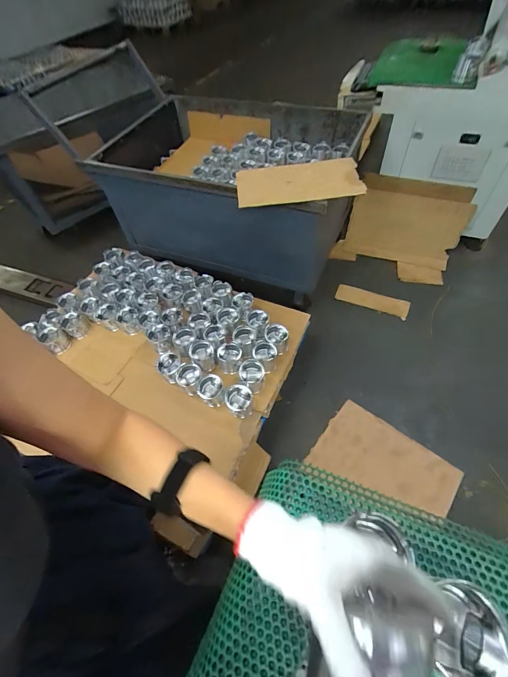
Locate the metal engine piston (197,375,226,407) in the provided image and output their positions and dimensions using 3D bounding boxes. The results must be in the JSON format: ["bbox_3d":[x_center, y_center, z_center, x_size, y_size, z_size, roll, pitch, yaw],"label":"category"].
[{"bbox_3d":[-0.151,0.190,1.127,0.088,0.083,0.086,-18,56,-8],"label":"metal engine piston"}]

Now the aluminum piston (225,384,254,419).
[{"bbox_3d":[-0.049,0.216,1.088,0.093,0.098,0.087,-2,55,3],"label":"aluminum piston"}]

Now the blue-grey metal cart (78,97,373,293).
[{"bbox_3d":[-0.095,-0.778,1.603,1.140,0.502,0.808,15,58,15],"label":"blue-grey metal cart"}]

